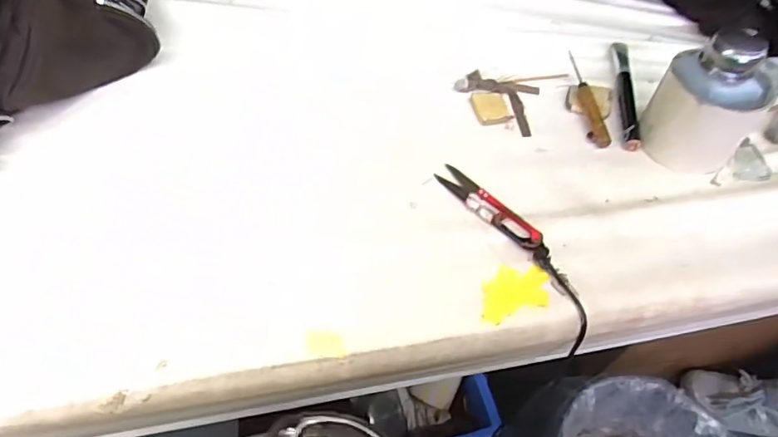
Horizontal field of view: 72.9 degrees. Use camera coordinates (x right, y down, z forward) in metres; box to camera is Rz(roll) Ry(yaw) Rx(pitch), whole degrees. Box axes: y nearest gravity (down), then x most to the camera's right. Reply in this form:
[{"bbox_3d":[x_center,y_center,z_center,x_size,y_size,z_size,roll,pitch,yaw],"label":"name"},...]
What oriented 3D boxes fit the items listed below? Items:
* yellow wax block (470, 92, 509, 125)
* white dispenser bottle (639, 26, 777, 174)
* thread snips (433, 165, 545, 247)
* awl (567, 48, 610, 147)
[{"bbox_3d":[0.091,-0.100,0.476,0.031,0.004,0.038,-2,55,-5],"label":"yellow wax block"},{"bbox_3d":[0.253,-0.094,0.416,0.077,0.093,0.072,35,60,19],"label":"white dispenser bottle"},{"bbox_3d":[0.076,-0.010,0.405,0.025,0.009,0.098,-37,65,-26],"label":"thread snips"},{"bbox_3d":[0.181,-0.111,0.481,0.016,0.014,0.113,0,55,-4],"label":"awl"}]

